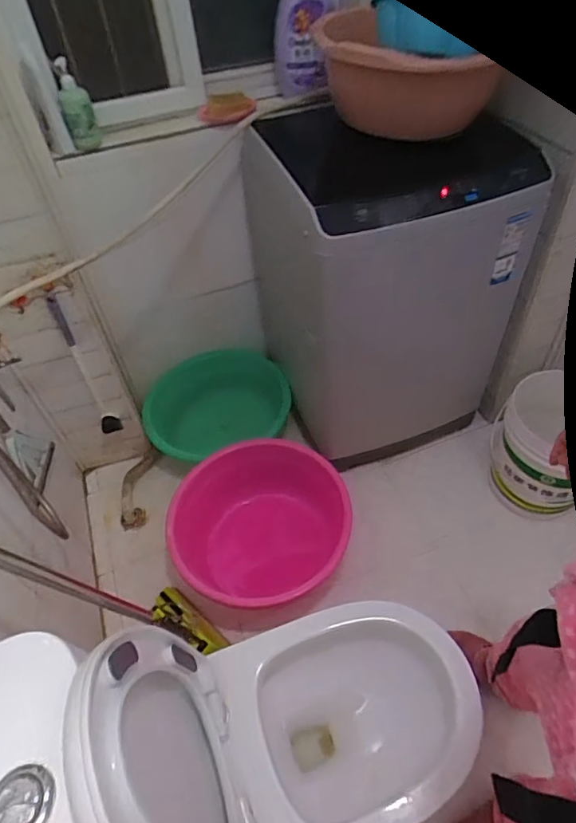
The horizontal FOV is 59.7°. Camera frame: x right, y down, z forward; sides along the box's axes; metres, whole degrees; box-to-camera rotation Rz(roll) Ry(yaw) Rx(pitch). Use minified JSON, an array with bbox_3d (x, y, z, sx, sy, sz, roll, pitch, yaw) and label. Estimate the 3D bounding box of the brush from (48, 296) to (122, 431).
[{"bbox_3d":[-0.554,-0.105,1.378,0.065,0.456,0.068,-29,52,-19],"label":"brush"}]

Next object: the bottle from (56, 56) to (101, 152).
[{"bbox_3d":[-0.498,-0.722,1.189,0.071,0.170,0.061,-11,49,-5],"label":"bottle"}]

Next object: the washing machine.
[{"bbox_3d":[0.257,-0.365,1.495,0.580,0.849,0.600,-18,50,-10],"label":"washing machine"}]

